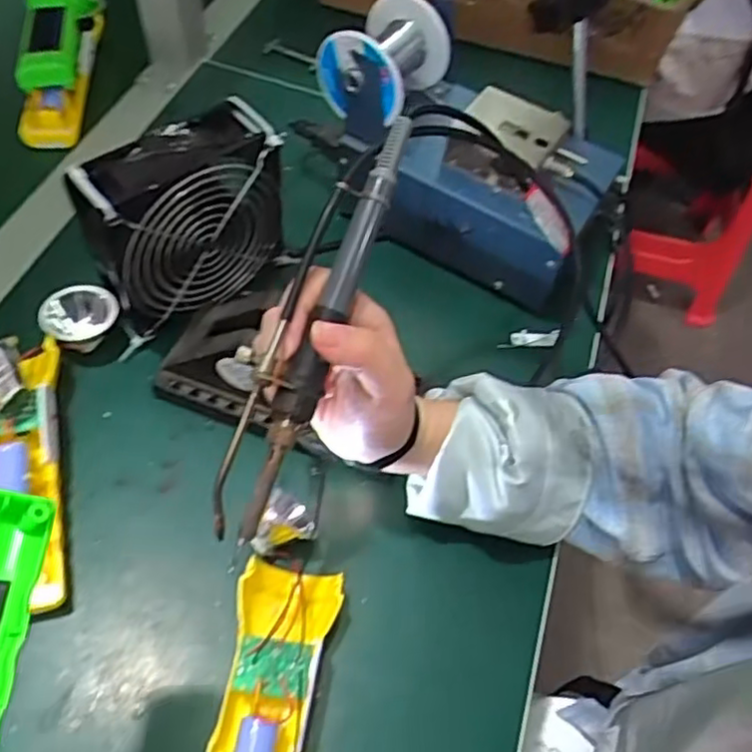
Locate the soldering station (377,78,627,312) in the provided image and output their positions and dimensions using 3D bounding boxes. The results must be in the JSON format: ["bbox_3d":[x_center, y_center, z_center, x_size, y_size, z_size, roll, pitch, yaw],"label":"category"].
[{"bbox_3d":[0.088,-0.143,0.507,0.148,0.092,0.121,25,58,12],"label":"soldering station"}]

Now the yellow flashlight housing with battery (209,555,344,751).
[{"bbox_3d":[-0.056,0.175,0.334,0.052,0.041,0.166,8,56,1],"label":"yellow flashlight housing with battery"}]

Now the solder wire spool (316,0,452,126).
[{"bbox_3d":[0.006,-0.216,0.481,0.066,0.067,0.082,31,59,15],"label":"solder wire spool"}]

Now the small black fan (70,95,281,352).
[{"bbox_3d":[-0.120,-0.095,0.440,0.116,0.126,0.050,-31,64,-23],"label":"small black fan"}]

